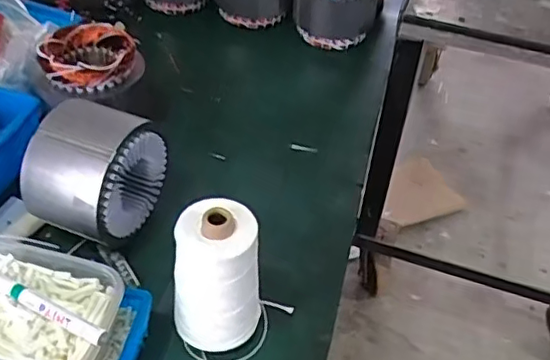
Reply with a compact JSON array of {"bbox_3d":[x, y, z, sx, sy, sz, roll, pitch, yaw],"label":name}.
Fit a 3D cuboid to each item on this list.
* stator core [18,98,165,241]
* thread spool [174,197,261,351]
[{"bbox_3d":[-0.213,-0.010,0.692,0.110,0.146,0.144,20,48,15],"label":"stator core"},{"bbox_3d":[-0.061,0.104,0.601,0.091,0.167,0.079,0,46,-4],"label":"thread spool"}]

